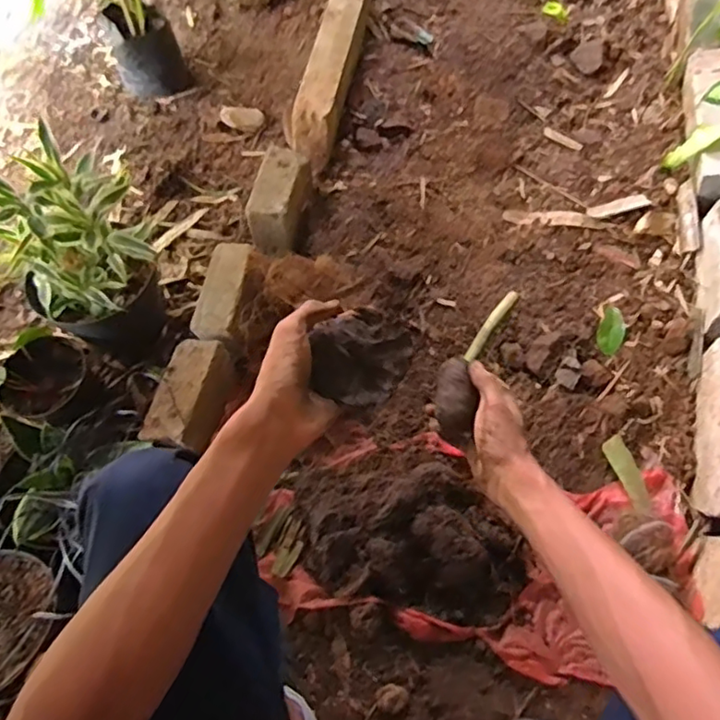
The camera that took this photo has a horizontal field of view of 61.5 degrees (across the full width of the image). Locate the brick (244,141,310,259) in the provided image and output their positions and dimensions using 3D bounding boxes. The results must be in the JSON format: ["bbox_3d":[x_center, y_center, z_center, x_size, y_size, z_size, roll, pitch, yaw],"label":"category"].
[{"bbox_3d":[-0.155,-0.305,1.176,0.089,0.103,0.196,13,66,9],"label":"brick"}]

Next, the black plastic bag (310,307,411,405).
[{"bbox_3d":[-0.001,-0.004,0.515,0.072,0.041,0.092,31,70,16],"label":"black plastic bag"}]

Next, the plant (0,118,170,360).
[{"bbox_3d":[-0.452,-0.162,1.016,0.190,0.349,0.222,41,74,19],"label":"plant"}]

